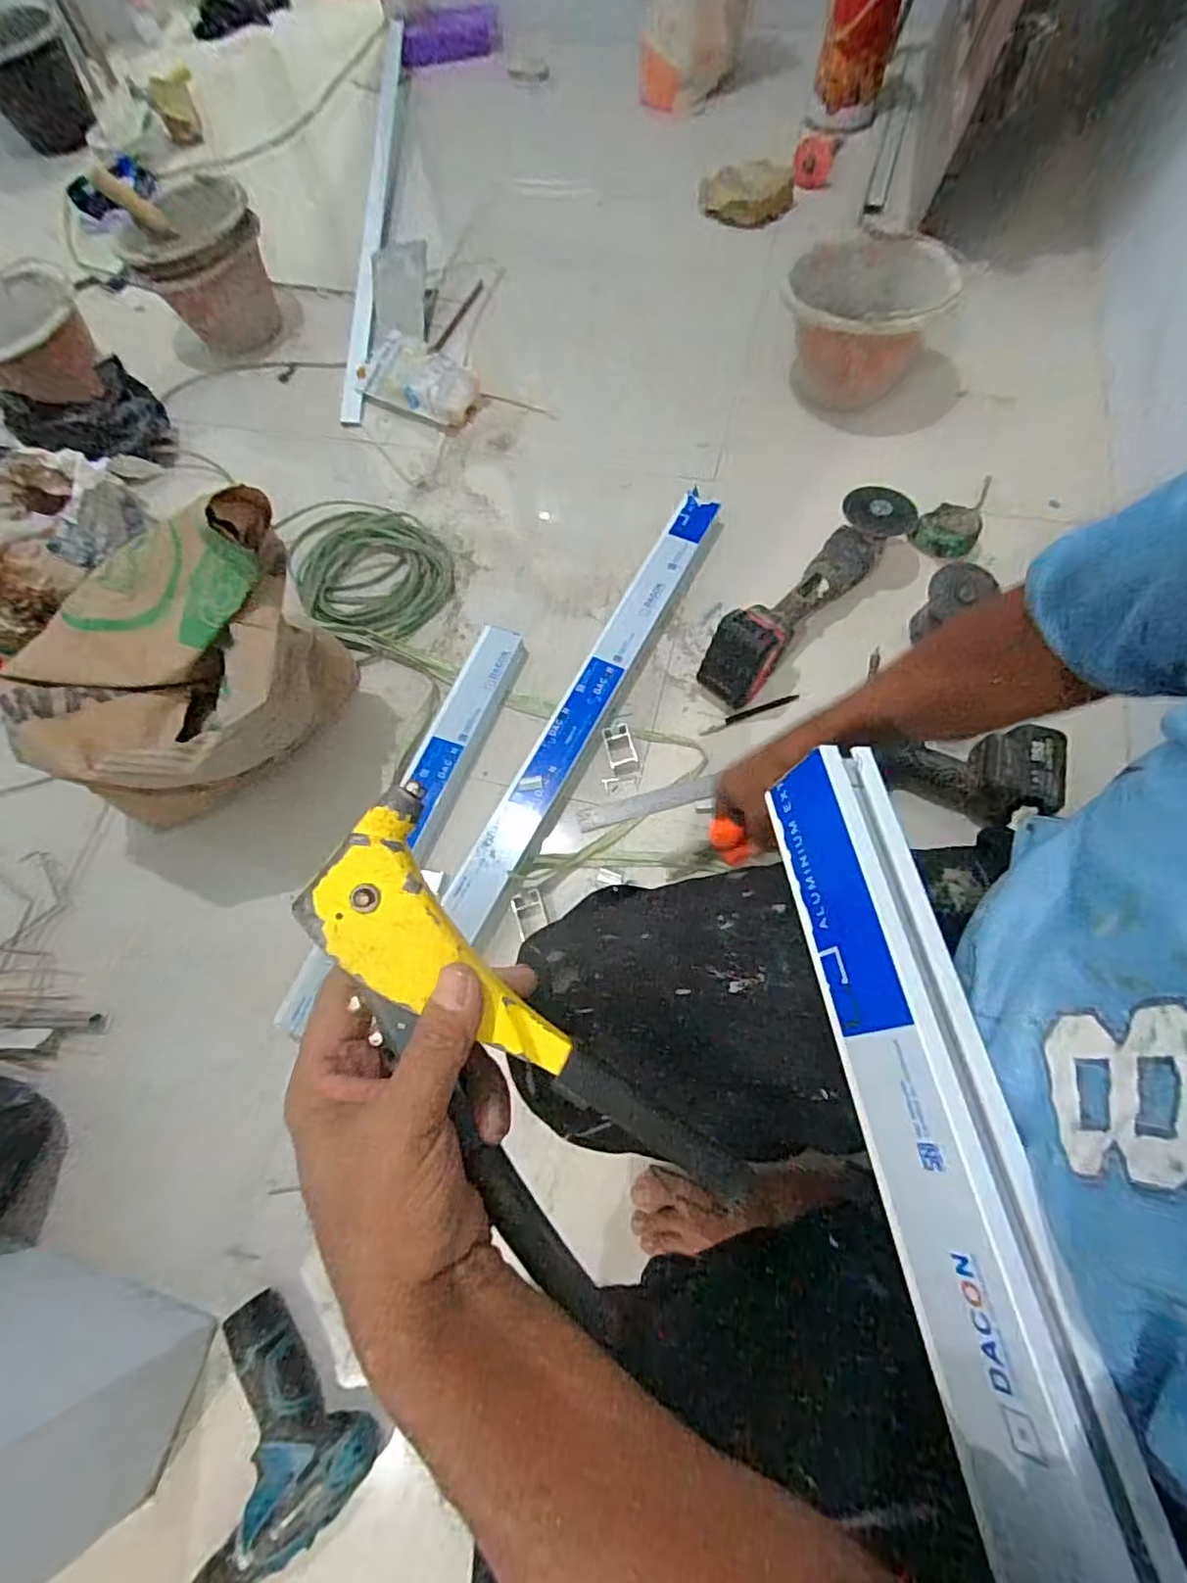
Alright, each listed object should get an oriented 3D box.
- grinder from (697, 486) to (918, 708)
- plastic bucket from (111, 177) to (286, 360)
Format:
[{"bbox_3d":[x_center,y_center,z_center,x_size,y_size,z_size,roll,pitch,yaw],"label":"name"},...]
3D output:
[{"bbox_3d":[0.297,-0.275,0.878,0.090,0.119,0.388,41,77,19],"label":"grinder"},{"bbox_3d":[-0.748,-1.010,1.205,0.243,0.219,0.240,-31,70,-9],"label":"plastic bucket"}]

